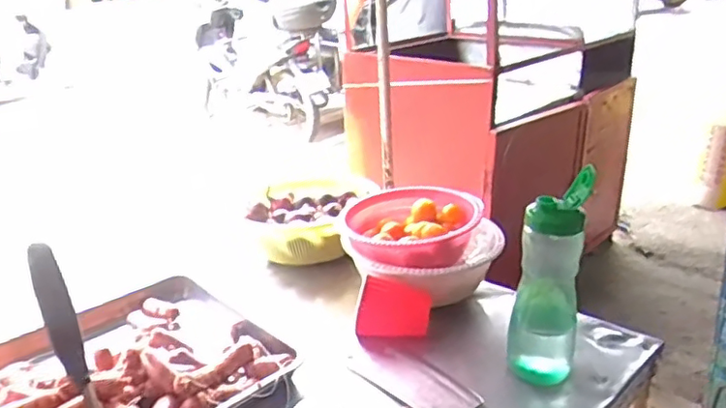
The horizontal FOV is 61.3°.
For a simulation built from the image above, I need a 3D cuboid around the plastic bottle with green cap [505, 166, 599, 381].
[{"bbox_3d":[0.235,0.101,0.781,0.083,0.274,0.064,5,23,16],"label":"plastic bottle with green cap"}]

